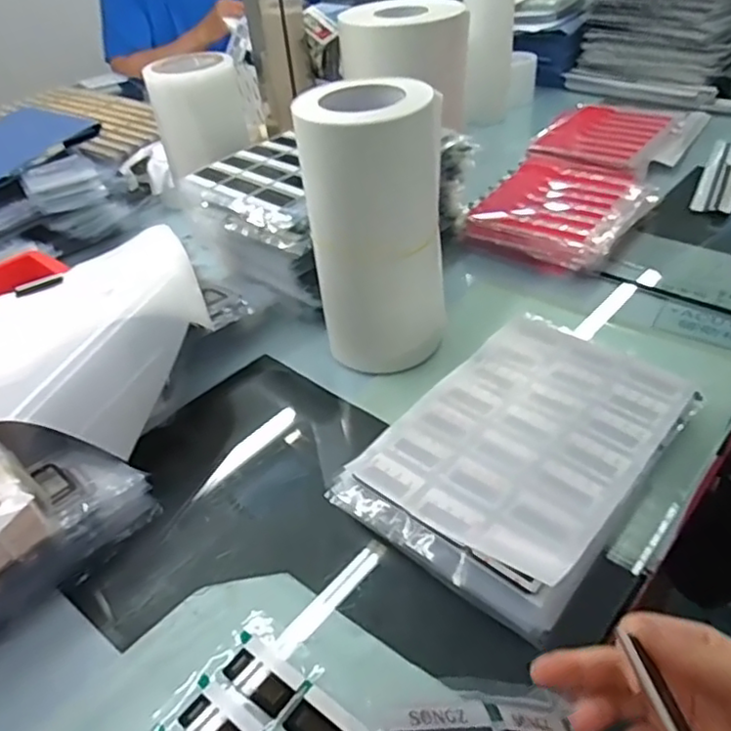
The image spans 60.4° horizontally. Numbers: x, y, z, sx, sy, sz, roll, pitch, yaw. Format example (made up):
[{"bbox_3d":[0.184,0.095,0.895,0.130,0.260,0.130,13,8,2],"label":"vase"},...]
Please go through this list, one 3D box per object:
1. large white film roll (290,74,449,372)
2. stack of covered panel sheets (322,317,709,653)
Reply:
[{"bbox_3d":[0.011,-0.129,0.639,0.107,0.270,0.097,29,51,35],"label":"large white film roll"},{"bbox_3d":[0.145,0.070,0.568,0.203,0.043,0.304,28,50,34],"label":"stack of covered panel sheets"}]

